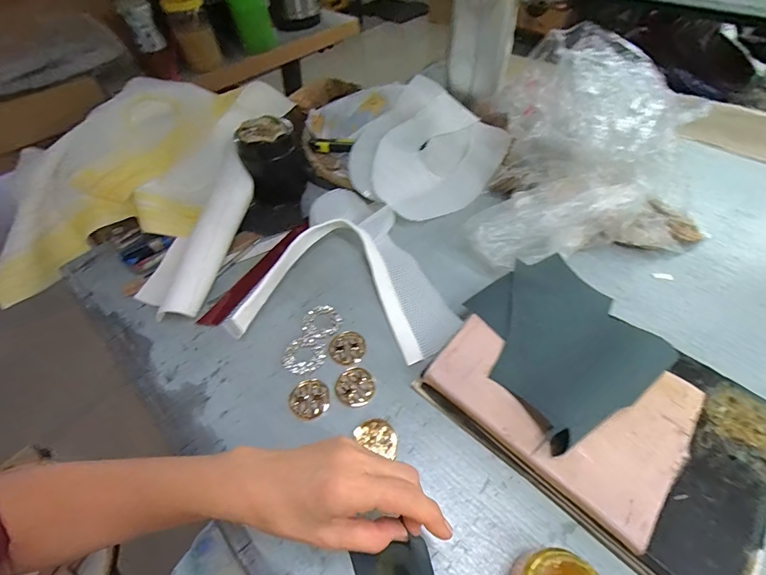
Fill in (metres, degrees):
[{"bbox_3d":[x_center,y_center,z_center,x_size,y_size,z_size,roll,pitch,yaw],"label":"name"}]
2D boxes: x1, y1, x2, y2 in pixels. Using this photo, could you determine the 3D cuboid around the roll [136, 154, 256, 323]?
[{"bbox_3d":[-0.261,-0.078,0.535,0.097,0.051,0.261,14,69,15],"label":"roll"}]

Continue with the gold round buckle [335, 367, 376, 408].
[{"bbox_3d":[-0.032,0.115,0.417,0.044,0.004,0.045,-2,51,2],"label":"gold round buckle"}]

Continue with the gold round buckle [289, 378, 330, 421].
[{"bbox_3d":[-0.084,0.126,0.409,0.044,0.004,0.043,-2,51,2],"label":"gold round buckle"}]

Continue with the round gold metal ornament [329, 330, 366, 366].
[{"bbox_3d":[-0.044,0.074,0.447,0.045,0.004,0.042,-2,51,2],"label":"round gold metal ornament"}]

